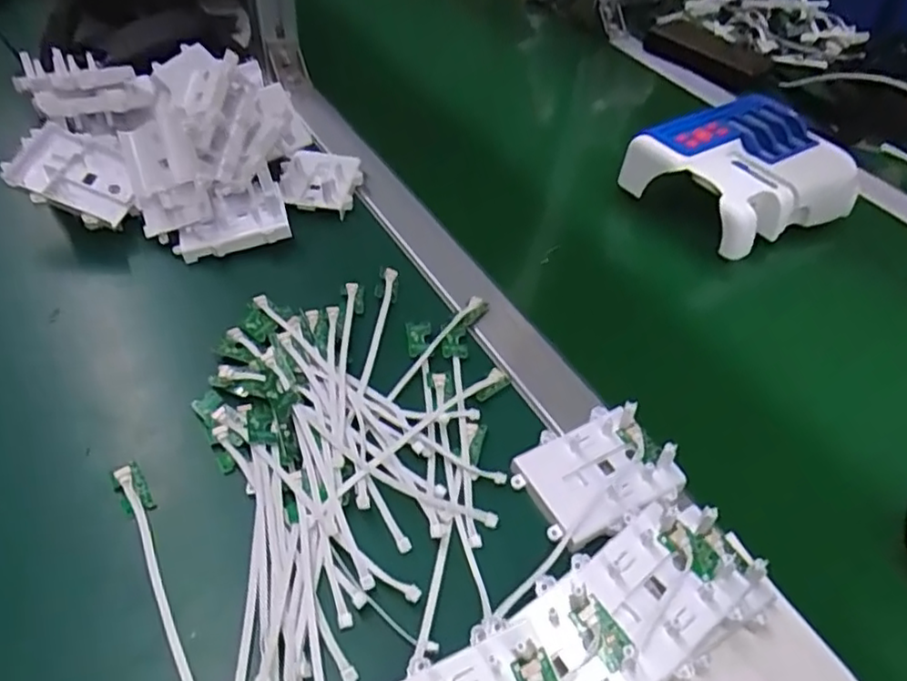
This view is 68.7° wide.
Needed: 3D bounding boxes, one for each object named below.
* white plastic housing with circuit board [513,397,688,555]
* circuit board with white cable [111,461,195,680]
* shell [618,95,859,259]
[{"bbox_3d":[0.081,0.072,0.375,0.080,0.024,0.065,-21,52,-23],"label":"white plastic housing with circuit board"},{"bbox_3d":[-0.138,0.124,0.323,0.014,0.012,0.161,-22,52,-24],"label":"circuit board with white cable"},{"bbox_3d":[0.257,-0.149,0.578,0.174,0.054,0.132,-23,53,-25],"label":"shell"}]

